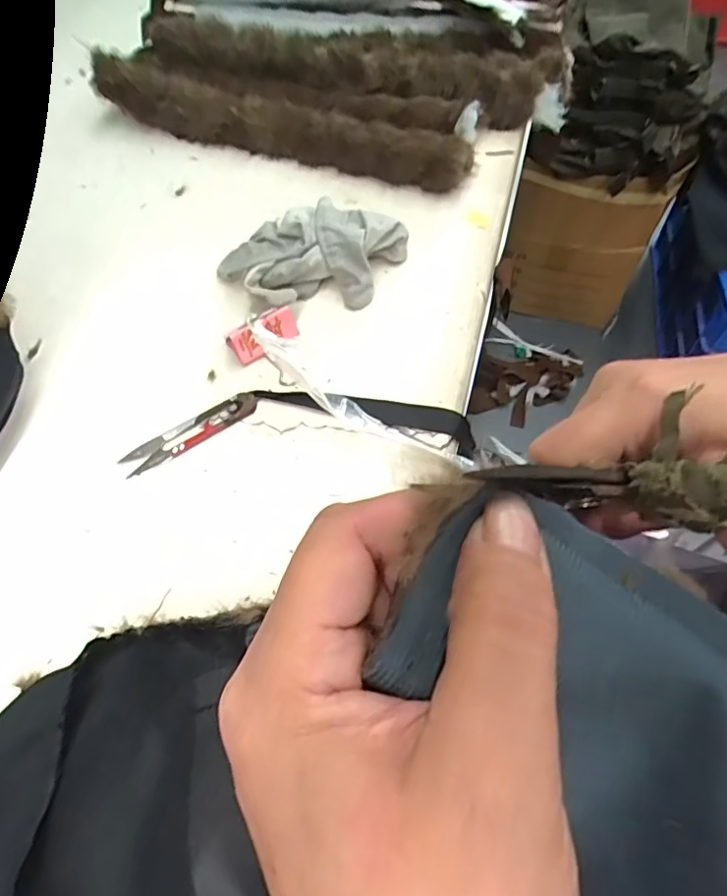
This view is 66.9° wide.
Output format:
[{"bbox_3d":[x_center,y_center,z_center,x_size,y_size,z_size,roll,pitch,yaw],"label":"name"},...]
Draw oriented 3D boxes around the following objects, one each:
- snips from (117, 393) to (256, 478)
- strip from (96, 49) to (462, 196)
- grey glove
[{"bbox_3d":[-0.120,-0.011,0.383,0.096,0.010,0.024,-32,63,-15],"label":"snips"},{"bbox_3d":[-0.085,-0.317,0.534,0.395,0.046,0.063,22,63,15],"label":"strip"},{"bbox_3d":[-0.036,-0.153,0.440,0.133,0.058,0.092,-29,63,-13],"label":"grey glove"}]

